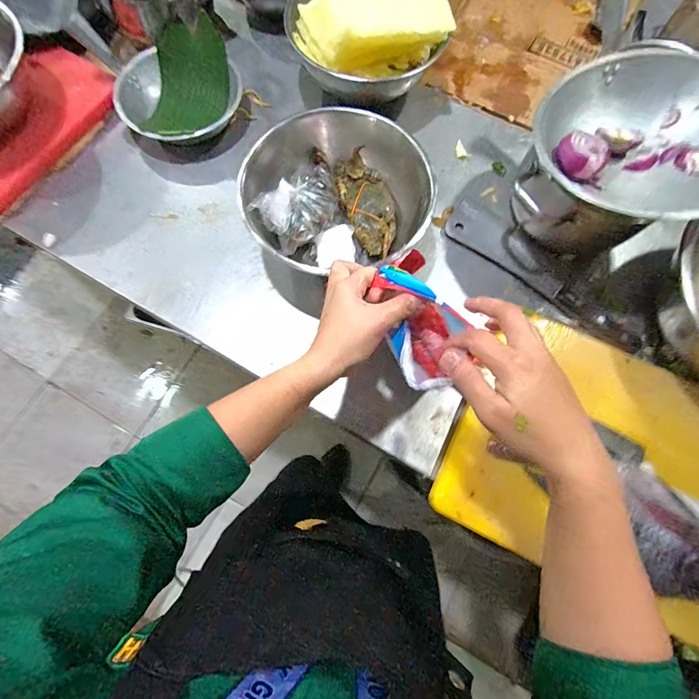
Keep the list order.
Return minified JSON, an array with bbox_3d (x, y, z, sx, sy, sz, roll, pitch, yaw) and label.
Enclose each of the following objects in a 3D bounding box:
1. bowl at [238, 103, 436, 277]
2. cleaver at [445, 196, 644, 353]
[{"bbox_3d":[-0.014,-0.215,0.517,0.254,0.109,0.245,0,75,-1],"label":"bowl"},{"bbox_3d":[0.293,-0.120,0.534,0.327,0.031,0.081,40,78,9],"label":"cleaver"}]

